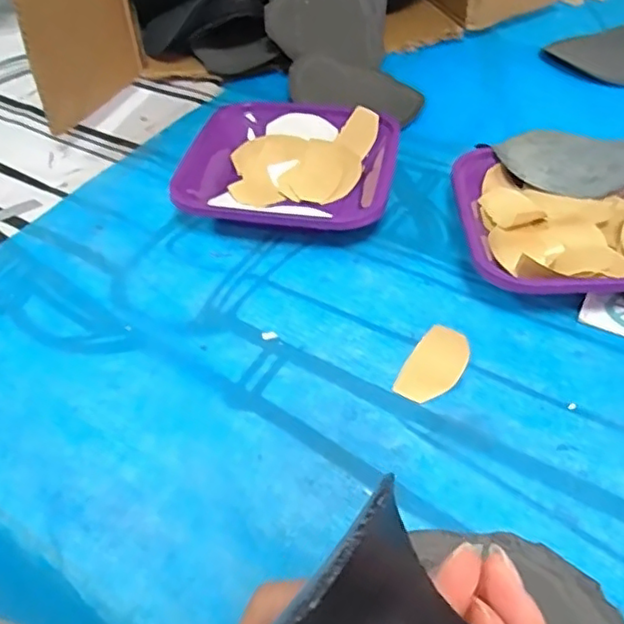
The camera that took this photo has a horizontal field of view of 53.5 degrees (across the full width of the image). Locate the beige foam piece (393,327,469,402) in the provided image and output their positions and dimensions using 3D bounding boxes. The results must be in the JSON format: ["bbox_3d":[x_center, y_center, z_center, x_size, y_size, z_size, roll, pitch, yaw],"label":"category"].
[{"bbox_3d":[0.085,0.035,0.423,0.036,0.004,0.069,23,49,24],"label":"beige foam piece"}]

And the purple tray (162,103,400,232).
[{"bbox_3d":[-0.016,-0.132,0.569,0.187,0.042,0.195,11,45,13],"label":"purple tray"}]

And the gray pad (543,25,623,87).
[{"bbox_3d":[0.359,-0.314,0.745,0.142,0.029,0.123,22,49,23],"label":"gray pad"}]

